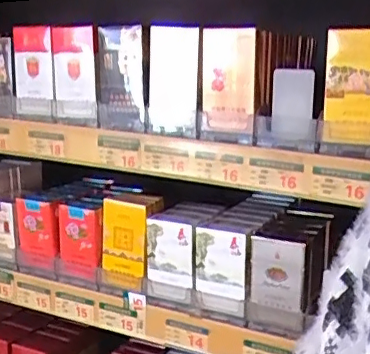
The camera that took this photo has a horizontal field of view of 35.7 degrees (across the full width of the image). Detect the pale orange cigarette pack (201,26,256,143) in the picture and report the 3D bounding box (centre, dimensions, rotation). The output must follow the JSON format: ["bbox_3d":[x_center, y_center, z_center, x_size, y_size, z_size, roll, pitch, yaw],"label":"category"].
[{"bbox_3d":[0.040,-0.091,0.554,0.053,0.103,0.018,4,9,24],"label":"pale orange cigarette pack"}]

